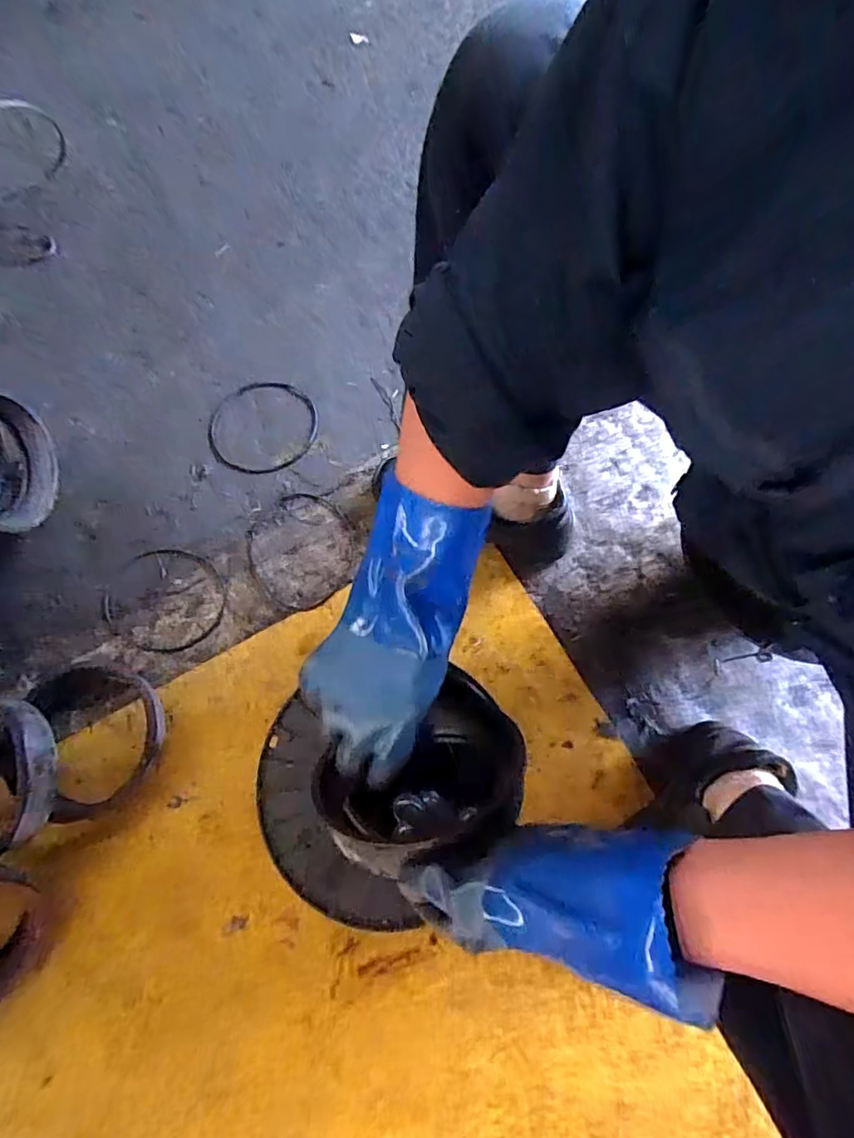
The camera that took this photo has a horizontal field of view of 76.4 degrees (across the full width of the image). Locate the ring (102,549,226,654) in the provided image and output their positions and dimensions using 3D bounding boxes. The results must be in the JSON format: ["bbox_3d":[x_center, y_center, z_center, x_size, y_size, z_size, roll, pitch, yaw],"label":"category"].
[{"bbox_3d":[-0.348,0.041,0.716,0.162,0.004,0.143,-13,74,-1],"label":"ring"}]

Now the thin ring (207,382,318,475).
[{"bbox_3d":[-0.244,-0.209,0.793,0.163,0.008,0.158,0,71,1],"label":"thin ring"}]

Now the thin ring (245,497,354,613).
[{"bbox_3d":[-0.168,-0.025,0.727,0.141,0.011,0.163,-17,71,-5],"label":"thin ring"}]

